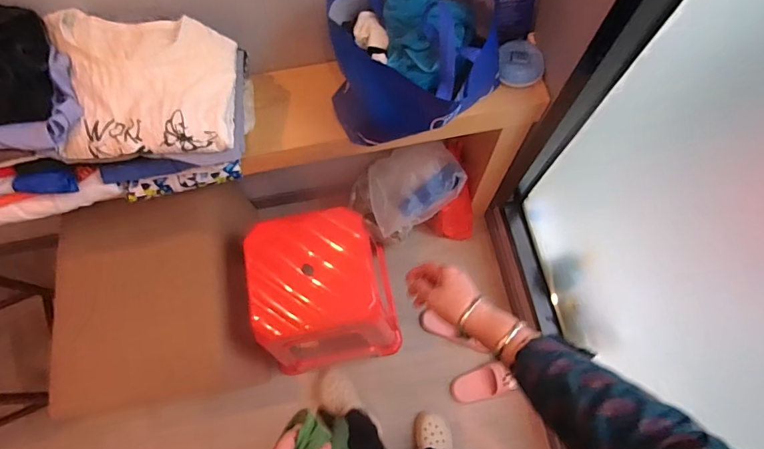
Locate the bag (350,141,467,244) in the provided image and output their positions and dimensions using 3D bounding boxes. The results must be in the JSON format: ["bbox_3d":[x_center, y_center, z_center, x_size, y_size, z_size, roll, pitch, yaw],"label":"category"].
[{"bbox_3d":[0.070,-0.090,1.205,0.287,0.251,0.183,-21,73,-6],"label":"bag"}]

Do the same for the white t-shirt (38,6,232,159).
[{"bbox_3d":[-0.366,-0.221,0.673,0.261,0.046,0.230,-5,87,-8],"label":"white t-shirt"}]

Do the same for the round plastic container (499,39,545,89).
[{"bbox_3d":[0.270,-0.315,0.838,0.086,0.041,0.082,0,72,1],"label":"round plastic container"}]

